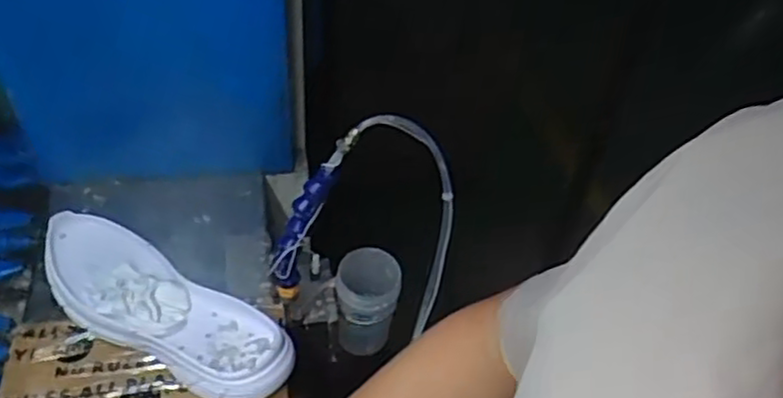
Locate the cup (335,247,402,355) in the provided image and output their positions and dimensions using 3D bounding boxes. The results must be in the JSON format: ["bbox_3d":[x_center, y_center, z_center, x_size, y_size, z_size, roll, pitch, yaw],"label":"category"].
[{"bbox_3d":[-0.032,0.128,0.881,0.074,0.124,0.075,4,46,-4],"label":"cup"}]

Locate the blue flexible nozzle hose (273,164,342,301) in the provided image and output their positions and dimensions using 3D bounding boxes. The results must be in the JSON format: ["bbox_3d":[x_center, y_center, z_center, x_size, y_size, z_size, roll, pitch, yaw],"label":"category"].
[{"bbox_3d":[-0.093,0.036,0.714,0.025,0.159,0.034,36,28,25],"label":"blue flexible nozzle hose"}]

